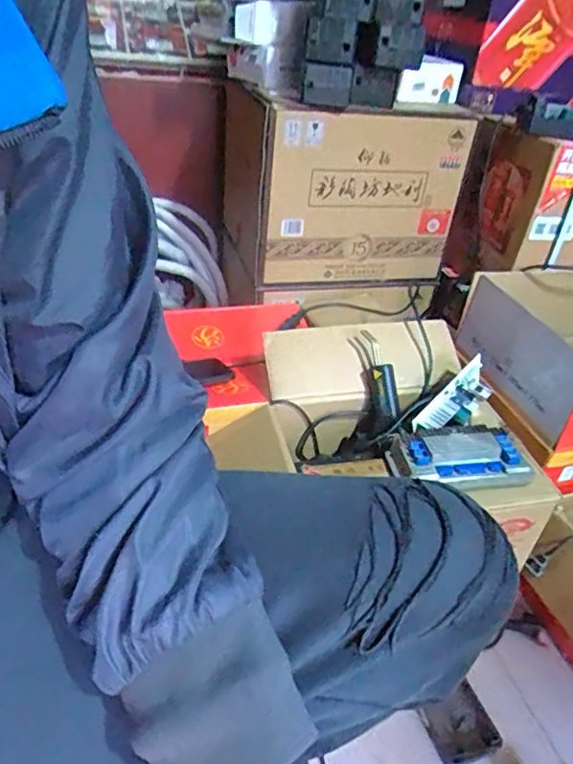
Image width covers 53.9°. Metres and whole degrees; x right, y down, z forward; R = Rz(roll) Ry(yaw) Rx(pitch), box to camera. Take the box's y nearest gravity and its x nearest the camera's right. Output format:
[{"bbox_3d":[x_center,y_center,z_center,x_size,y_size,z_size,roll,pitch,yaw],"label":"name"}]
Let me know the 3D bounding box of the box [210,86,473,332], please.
[{"bbox_3d":[0.091,-0.368,1.102,0.392,0.340,0.348,-3,37,-13],"label":"box"}]

